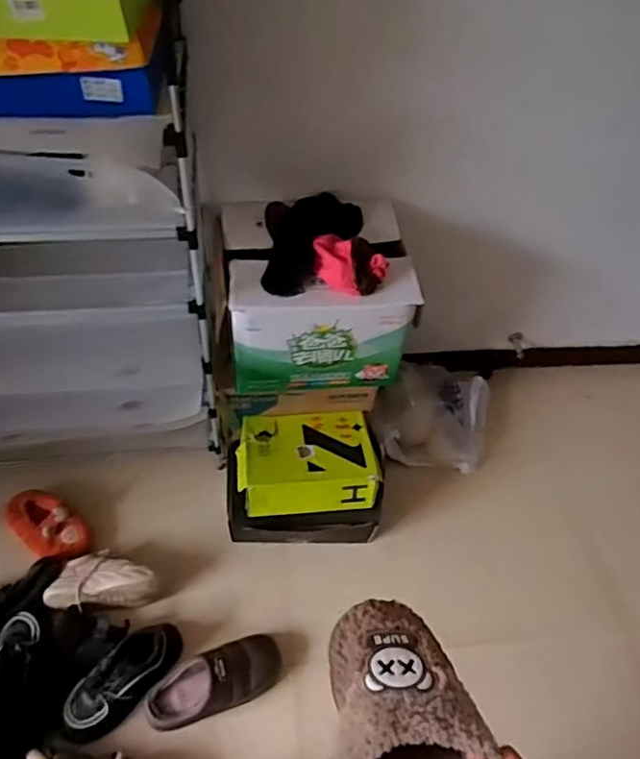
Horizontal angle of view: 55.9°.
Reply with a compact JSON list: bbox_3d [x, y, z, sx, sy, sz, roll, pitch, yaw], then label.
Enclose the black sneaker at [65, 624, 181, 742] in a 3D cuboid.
[{"bbox_3d":[-0.408,0.618,1.251,0.267,0.090,0.099,-37,64,-27],"label":"black sneaker"}]

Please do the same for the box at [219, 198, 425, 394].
[{"bbox_3d":[-0.012,-0.184,1.330,0.362,0.297,0.303,-2,54,-6],"label":"box"}]

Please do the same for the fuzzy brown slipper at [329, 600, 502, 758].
[{"bbox_3d":[0.080,0.316,0.536,0.119,0.067,0.249,-5,46,-9],"label":"fuzzy brown slipper"}]

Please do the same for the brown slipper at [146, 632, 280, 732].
[{"bbox_3d":[-0.222,0.638,1.277,0.292,0.088,0.123,-14,56,-15],"label":"brown slipper"}]

